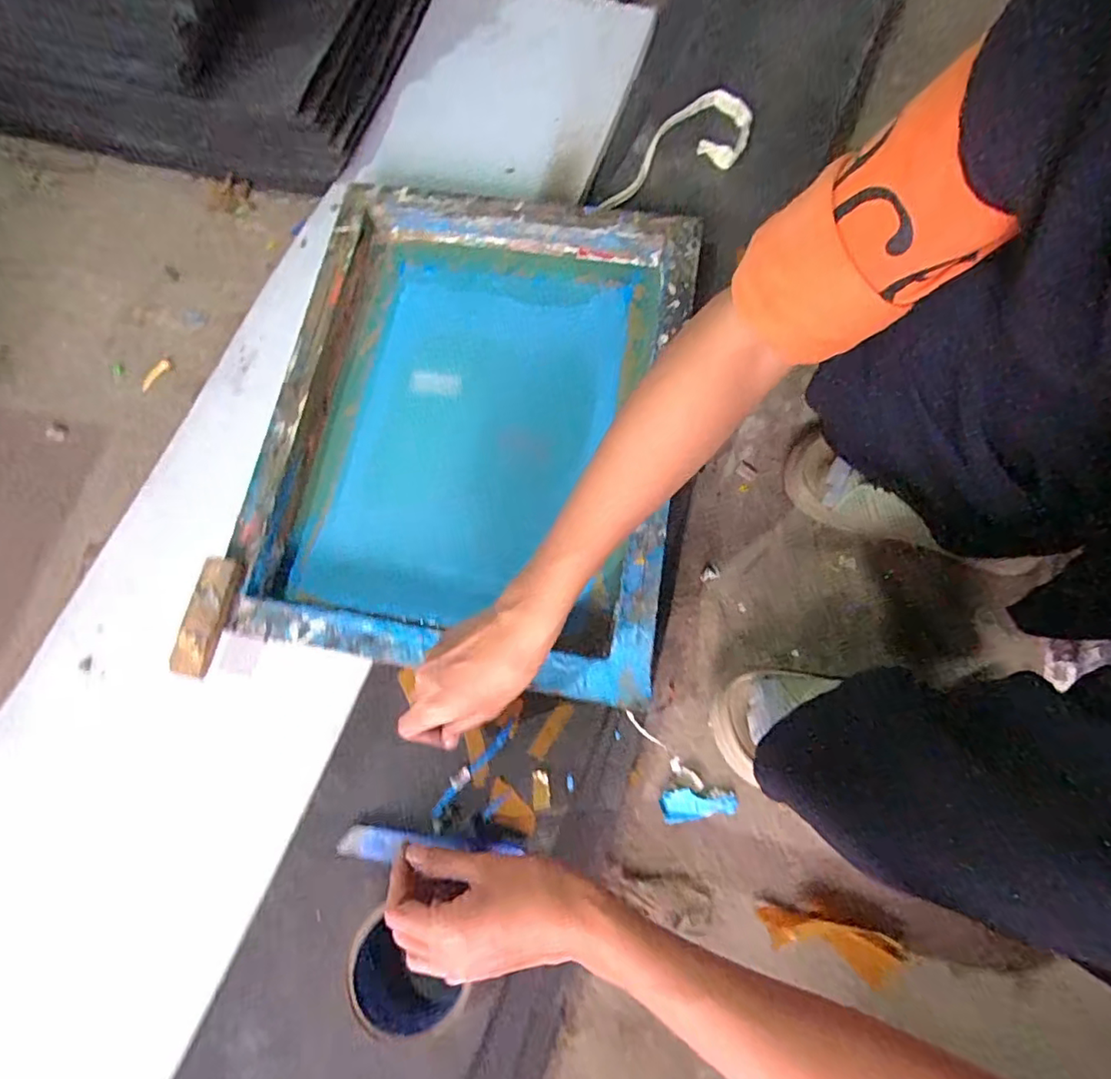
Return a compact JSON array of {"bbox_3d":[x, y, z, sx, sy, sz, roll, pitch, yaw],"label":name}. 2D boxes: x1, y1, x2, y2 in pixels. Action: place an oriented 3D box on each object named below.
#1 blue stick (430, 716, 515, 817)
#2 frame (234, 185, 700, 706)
[{"bbox_3d":[-0.065,0.181,0.455,0.012,0.005,0.089,43,78,12],"label":"blue stick"},{"bbox_3d":[-0.071,-0.112,0.520,0.353,0.071,0.449,8,74,2],"label":"frame"}]

